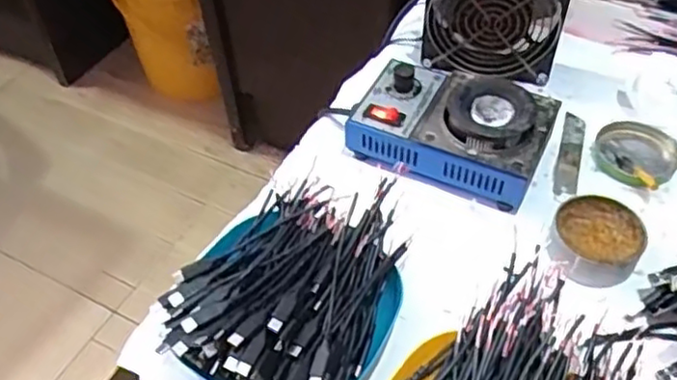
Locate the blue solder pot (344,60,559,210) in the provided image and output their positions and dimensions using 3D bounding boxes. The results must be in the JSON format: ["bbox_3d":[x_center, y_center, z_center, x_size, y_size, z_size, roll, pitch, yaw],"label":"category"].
[{"bbox_3d":[0.090,-0.050,0.551,0.146,0.063,0.103,21,54,20],"label":"blue solder pot"}]

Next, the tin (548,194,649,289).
[{"bbox_3d":[0.186,0.041,0.492,0.062,0.026,0.074,20,54,19],"label":"tin"}]

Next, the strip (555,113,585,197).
[{"bbox_3d":[0.195,-0.031,0.568,0.018,0.004,0.095,13,52,14],"label":"strip"}]

